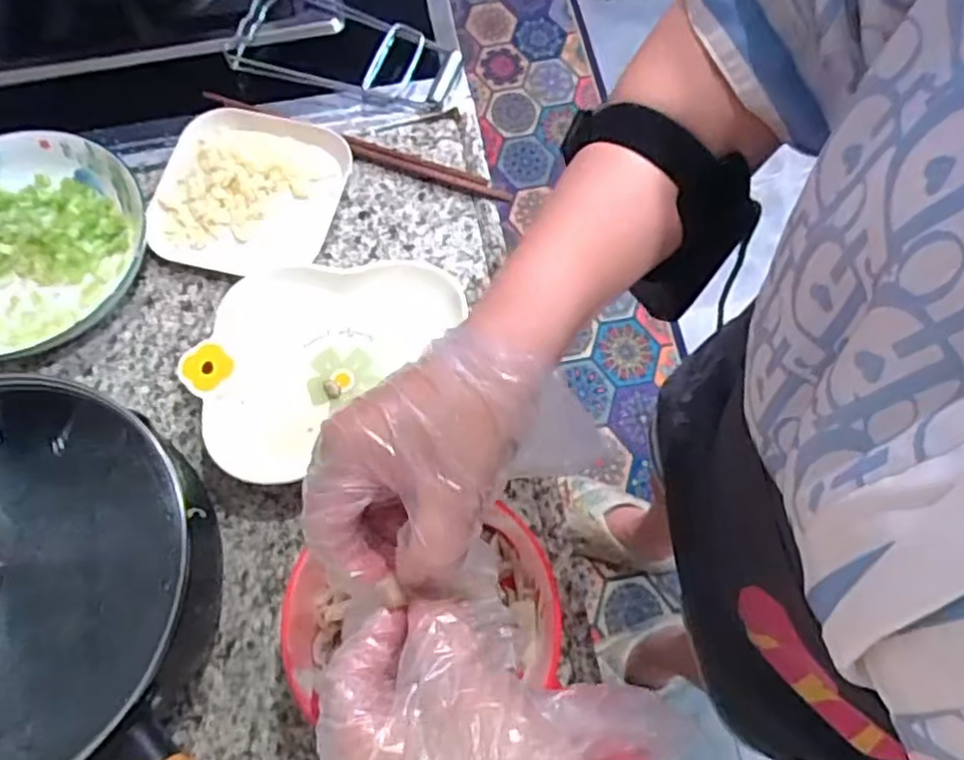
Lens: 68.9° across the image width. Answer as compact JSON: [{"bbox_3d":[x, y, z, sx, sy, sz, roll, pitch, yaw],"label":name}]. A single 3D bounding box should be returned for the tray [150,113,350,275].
[{"bbox_3d":[-0.178,-0.144,0.532,0.131,0.026,0.135,15,70,7],"label":"tray"}]

